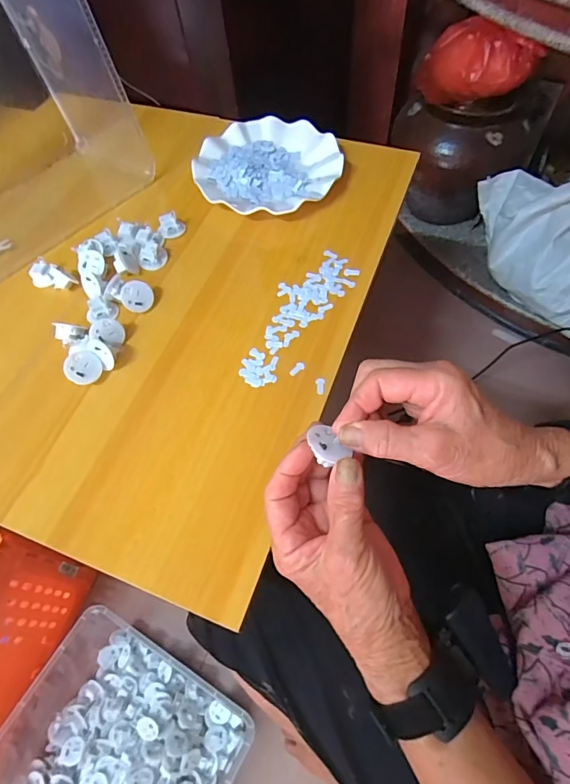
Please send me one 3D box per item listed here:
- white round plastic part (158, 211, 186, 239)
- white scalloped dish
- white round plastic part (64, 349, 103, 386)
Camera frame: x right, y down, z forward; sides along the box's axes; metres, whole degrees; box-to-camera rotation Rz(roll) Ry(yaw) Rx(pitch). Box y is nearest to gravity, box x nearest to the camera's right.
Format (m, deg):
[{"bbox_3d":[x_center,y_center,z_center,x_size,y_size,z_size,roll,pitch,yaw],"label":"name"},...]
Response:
[{"bbox_3d":[-0.136,-0.199,0.528,0.031,0.019,0.025,-15,61,-5],"label":"white round plastic part"},{"bbox_3d":[-0.021,-0.291,0.568,0.179,0.022,0.181,-2,60,3],"label":"white scalloped dish"},{"bbox_3d":[-0.194,-0.023,0.425,0.033,0.010,0.033,4,76,-18],"label":"white round plastic part"}]

